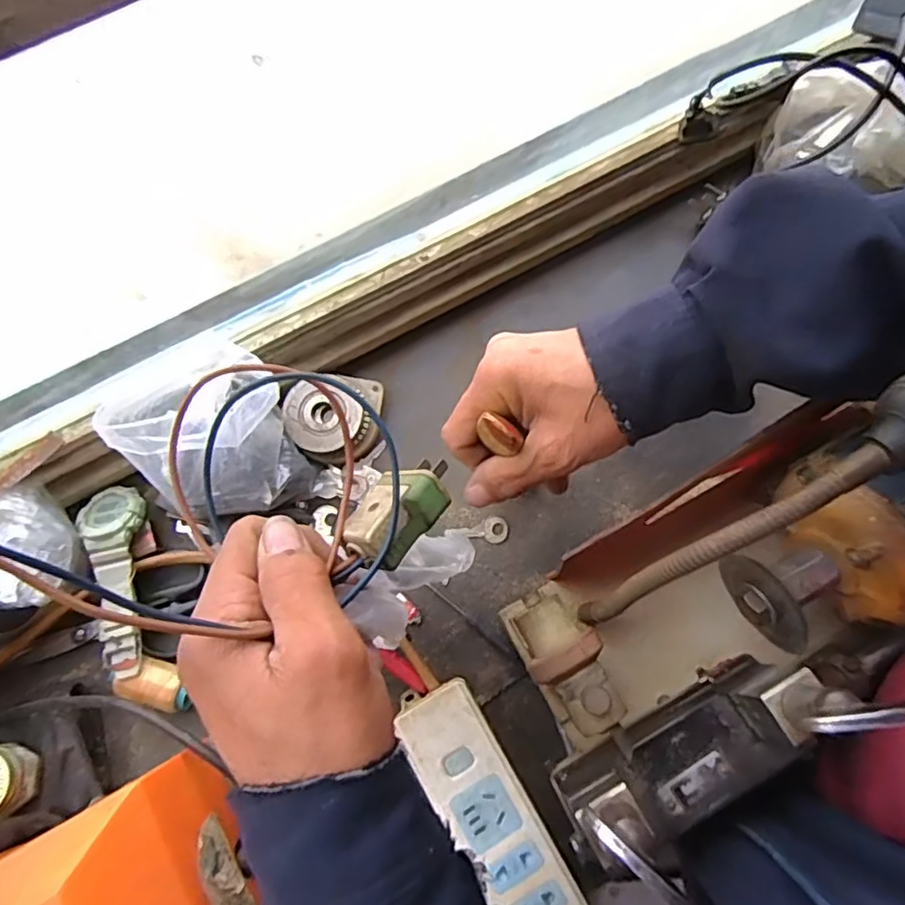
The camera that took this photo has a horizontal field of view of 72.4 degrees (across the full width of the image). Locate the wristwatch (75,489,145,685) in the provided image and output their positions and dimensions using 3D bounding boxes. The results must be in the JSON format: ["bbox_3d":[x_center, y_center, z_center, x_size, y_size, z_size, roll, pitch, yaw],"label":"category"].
[{"bbox_3d":[-0.225,0.083,0.407,0.039,0.020,0.124,-6,78,-1],"label":"wristwatch"}]

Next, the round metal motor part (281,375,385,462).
[{"bbox_3d":[-0.086,-0.025,0.444,0.065,0.024,0.062,4,78,1],"label":"round metal motor part"}]

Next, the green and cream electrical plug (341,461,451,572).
[{"bbox_3d":[-0.023,0.024,0.263,0.032,0.021,0.049,35,80,7],"label":"green and cream electrical plug"}]

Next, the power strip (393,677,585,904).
[{"bbox_3d":[0.030,0.229,0.360,0.047,0.023,0.185,-29,80,-6],"label":"power strip"}]

